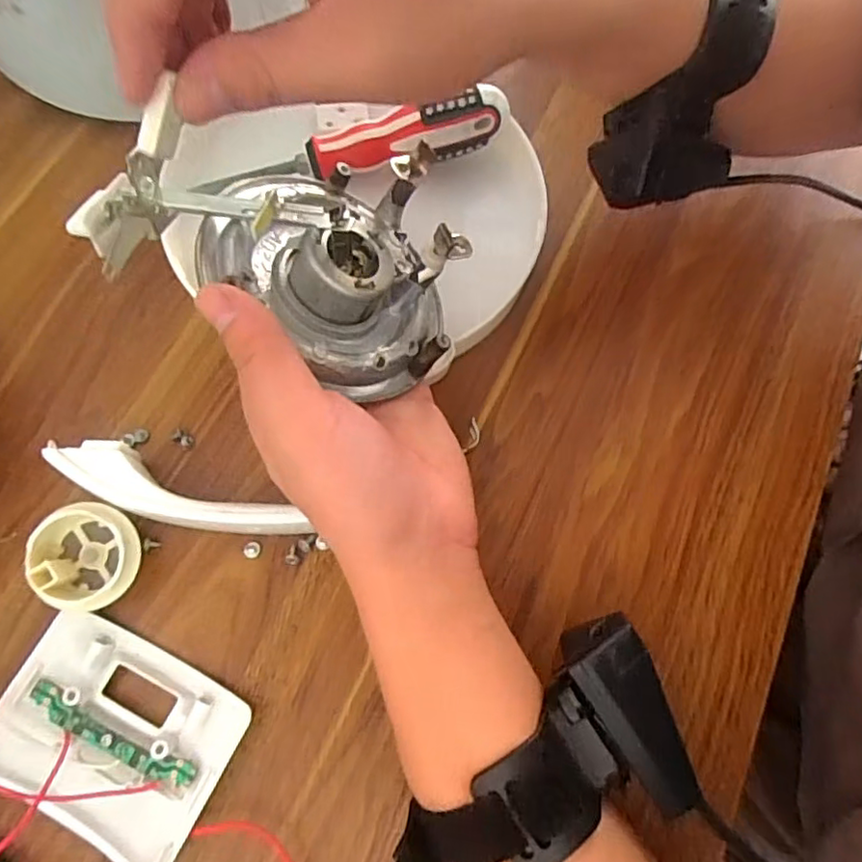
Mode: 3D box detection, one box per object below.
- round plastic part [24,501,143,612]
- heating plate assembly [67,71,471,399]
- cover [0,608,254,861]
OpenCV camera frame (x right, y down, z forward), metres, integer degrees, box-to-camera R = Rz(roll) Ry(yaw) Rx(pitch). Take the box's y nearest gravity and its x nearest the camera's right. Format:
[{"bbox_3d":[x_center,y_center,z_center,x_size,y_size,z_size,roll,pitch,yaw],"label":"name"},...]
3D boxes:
[{"bbox_3d":[-0.156,0.058,0.282,0.045,0.028,0.045,1,71,-2],"label":"round plastic part"},{"bbox_3d":[-0.058,-0.081,0.263,0.146,0.056,0.096,27,72,6],"label":"heating plate assembly"},{"bbox_3d":[-0.135,0.129,0.264,0.098,0.017,0.072,25,72,6],"label":"cover"}]

